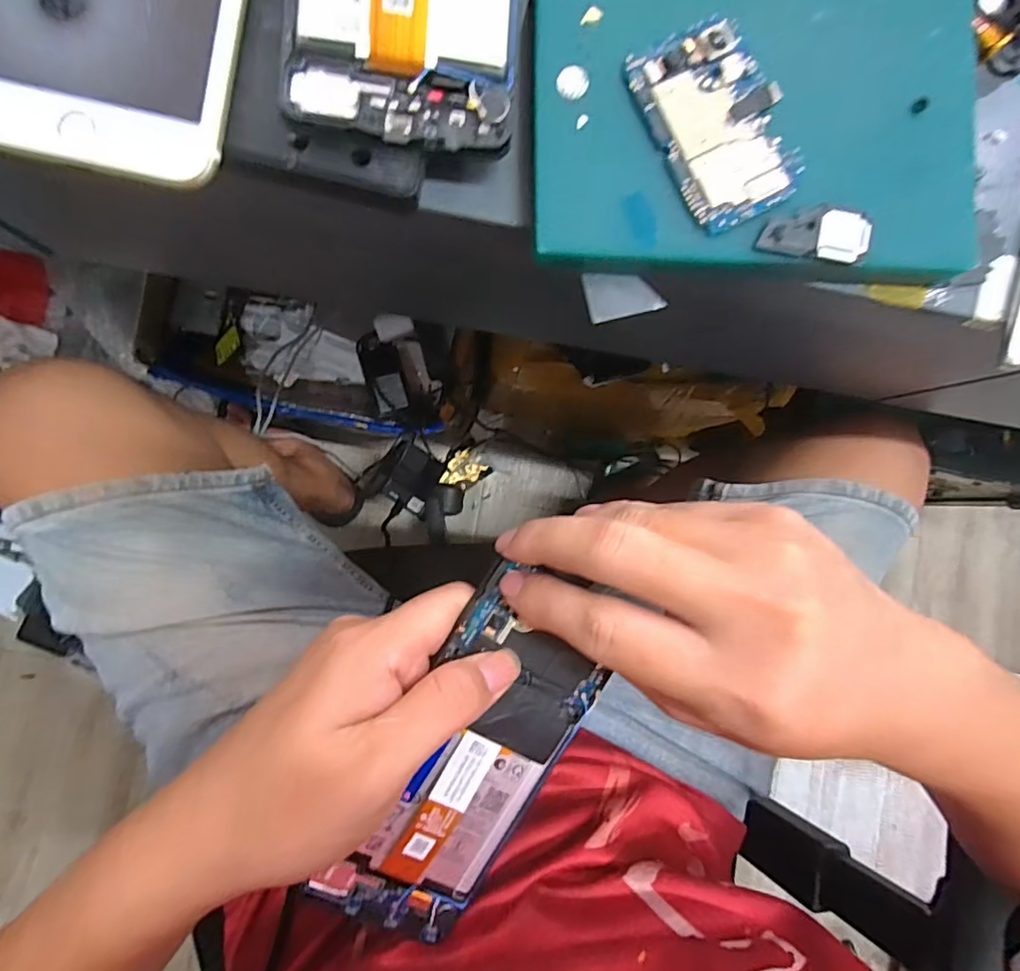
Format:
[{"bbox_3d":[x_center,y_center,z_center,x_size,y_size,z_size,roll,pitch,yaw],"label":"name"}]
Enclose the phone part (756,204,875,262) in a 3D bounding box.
[{"bbox_3d":[0.108,-0.090,0.193,0.039,0.005,0.017,7,88,-6],"label":"phone part"}]

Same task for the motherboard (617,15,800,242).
[{"bbox_3d":[0.072,-0.125,0.188,0.044,0.004,0.066,-28,92,-6],"label":"motherboard"}]

